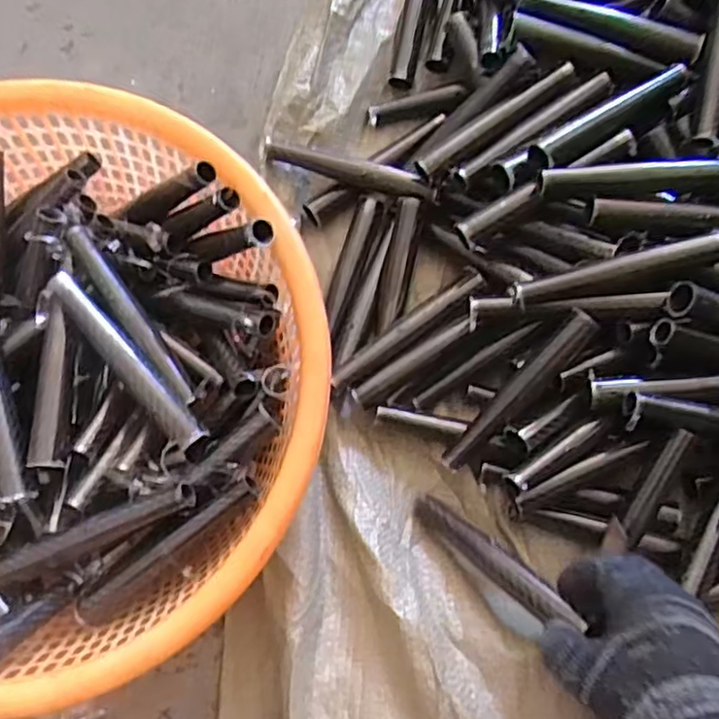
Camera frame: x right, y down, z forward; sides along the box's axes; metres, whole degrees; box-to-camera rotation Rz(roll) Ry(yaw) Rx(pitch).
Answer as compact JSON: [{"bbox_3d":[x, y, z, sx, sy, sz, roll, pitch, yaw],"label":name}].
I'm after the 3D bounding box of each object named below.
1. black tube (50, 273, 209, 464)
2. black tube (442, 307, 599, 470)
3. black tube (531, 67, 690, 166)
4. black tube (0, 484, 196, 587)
[{"bbox_3d":[-0.158,0.005,0.453,0.024,0.021,0.151,-41,82,-8],"label":"black tube"},{"bbox_3d":[0.118,0.025,0.499,0.023,0.019,0.147,42,102,8],"label":"black tube"},{"bbox_3d":[0.193,-0.186,0.508,0.146,0.021,0.023,-33,81,-7],"label":"black tube"},{"bbox_3d":[-0.179,0.116,0.446,0.148,0.023,0.021,-25,79,10],"label":"black tube"}]

